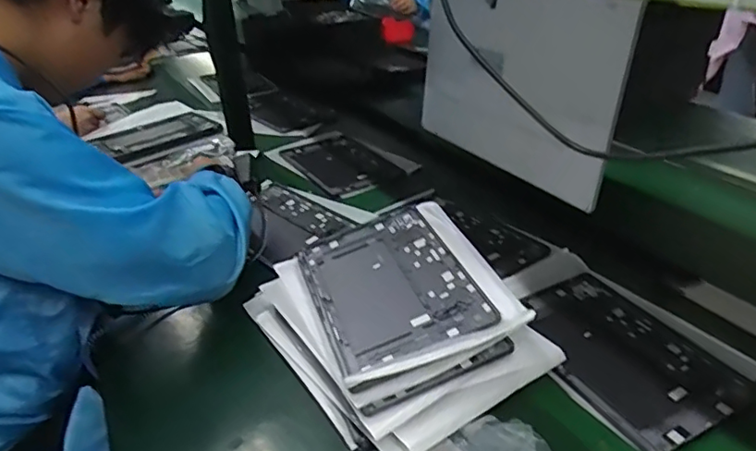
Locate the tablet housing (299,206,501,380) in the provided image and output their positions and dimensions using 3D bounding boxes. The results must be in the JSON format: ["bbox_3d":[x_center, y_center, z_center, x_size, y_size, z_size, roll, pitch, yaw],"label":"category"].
[{"bbox_3d":[0.011,0.068,0.667,0.170,0.010,0.253,-22,36,-9],"label":"tablet housing"}]

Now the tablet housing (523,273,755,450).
[{"bbox_3d":[0.275,0.143,0.655,0.187,0.011,0.242,-15,35,-27],"label":"tablet housing"}]

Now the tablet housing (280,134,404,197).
[{"bbox_3d":[-0.075,-0.125,1.139,0.156,0.014,0.252,-21,35,-27],"label":"tablet housing"}]

